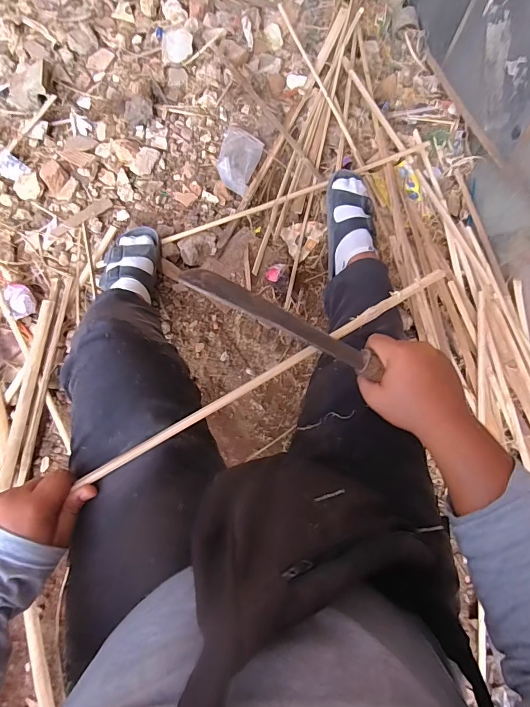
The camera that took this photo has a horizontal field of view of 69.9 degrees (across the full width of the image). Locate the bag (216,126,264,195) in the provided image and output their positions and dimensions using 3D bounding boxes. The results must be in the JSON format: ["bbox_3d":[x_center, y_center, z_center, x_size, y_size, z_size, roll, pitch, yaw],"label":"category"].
[{"bbox_3d":[-0.071,-0.507,0.970,0.106,0.051,0.213,13,72,4],"label":"bag"}]

